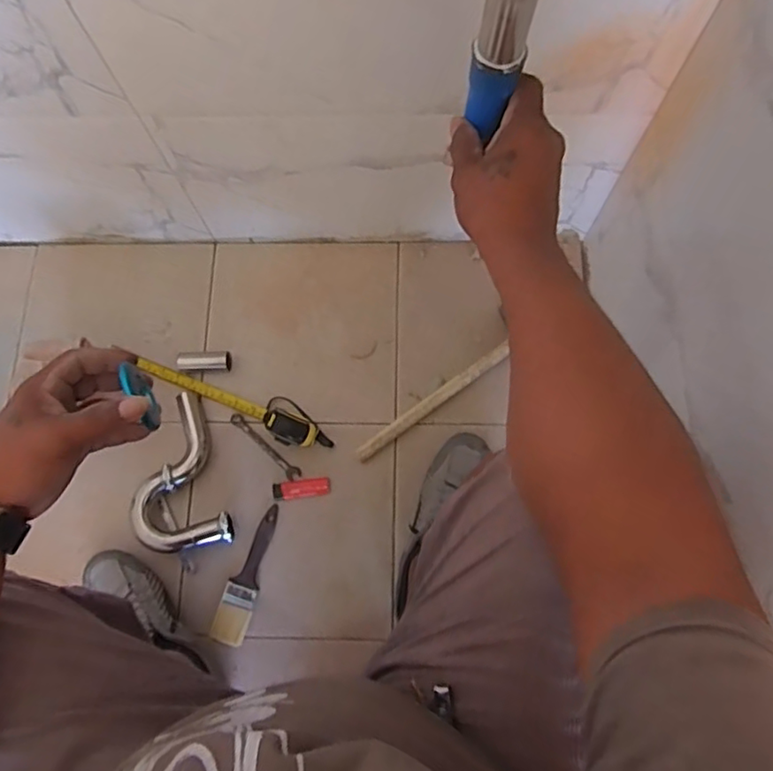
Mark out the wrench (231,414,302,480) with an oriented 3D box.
[{"bbox_3d":[-0.180,0.090,0.891,0.134,0.007,0.020,42,80,12],"label":"wrench"}]

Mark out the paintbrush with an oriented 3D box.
[{"bbox_3d":[-0.195,0.266,0.847,0.047,0.010,0.190,16,75,6],"label":"paintbrush"}]

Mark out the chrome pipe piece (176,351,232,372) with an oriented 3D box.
[{"bbox_3d":[-0.279,-0.036,0.920,0.082,0.031,0.025,0,74,2],"label":"chrome pipe piece"}]

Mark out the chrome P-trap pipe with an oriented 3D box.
[{"bbox_3d":[-0.309,0.133,0.872,0.124,0.040,0.217,-20,75,-4],"label":"chrome P-trap pipe"}]

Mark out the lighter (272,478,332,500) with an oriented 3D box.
[{"bbox_3d":[-0.122,0.150,0.866,0.084,0.008,0.026,-5,74,0],"label":"lighter"}]

